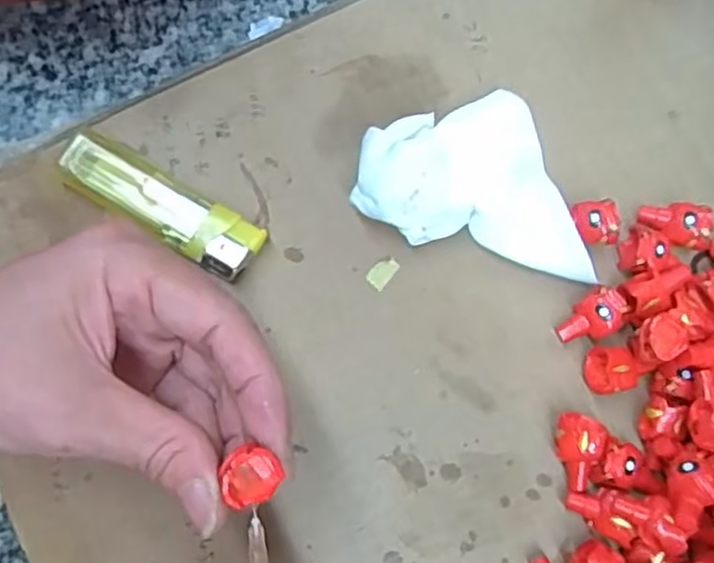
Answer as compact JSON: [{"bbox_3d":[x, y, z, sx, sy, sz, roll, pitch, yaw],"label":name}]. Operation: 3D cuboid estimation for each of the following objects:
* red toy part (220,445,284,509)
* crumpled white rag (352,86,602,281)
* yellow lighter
[{"bbox_3d":[-0.028,0.053,0.196,0.016,0.006,0.015,0,79,-1],"label":"red toy part"},{"bbox_3d":[0.041,-0.028,0.263,0.073,0.026,0.073,-20,80,-4],"label":"crumpled white rag"},{"bbox_3d":[-0.072,-0.027,0.268,0.077,0.013,0.021,30,80,5],"label":"yellow lighter"}]

